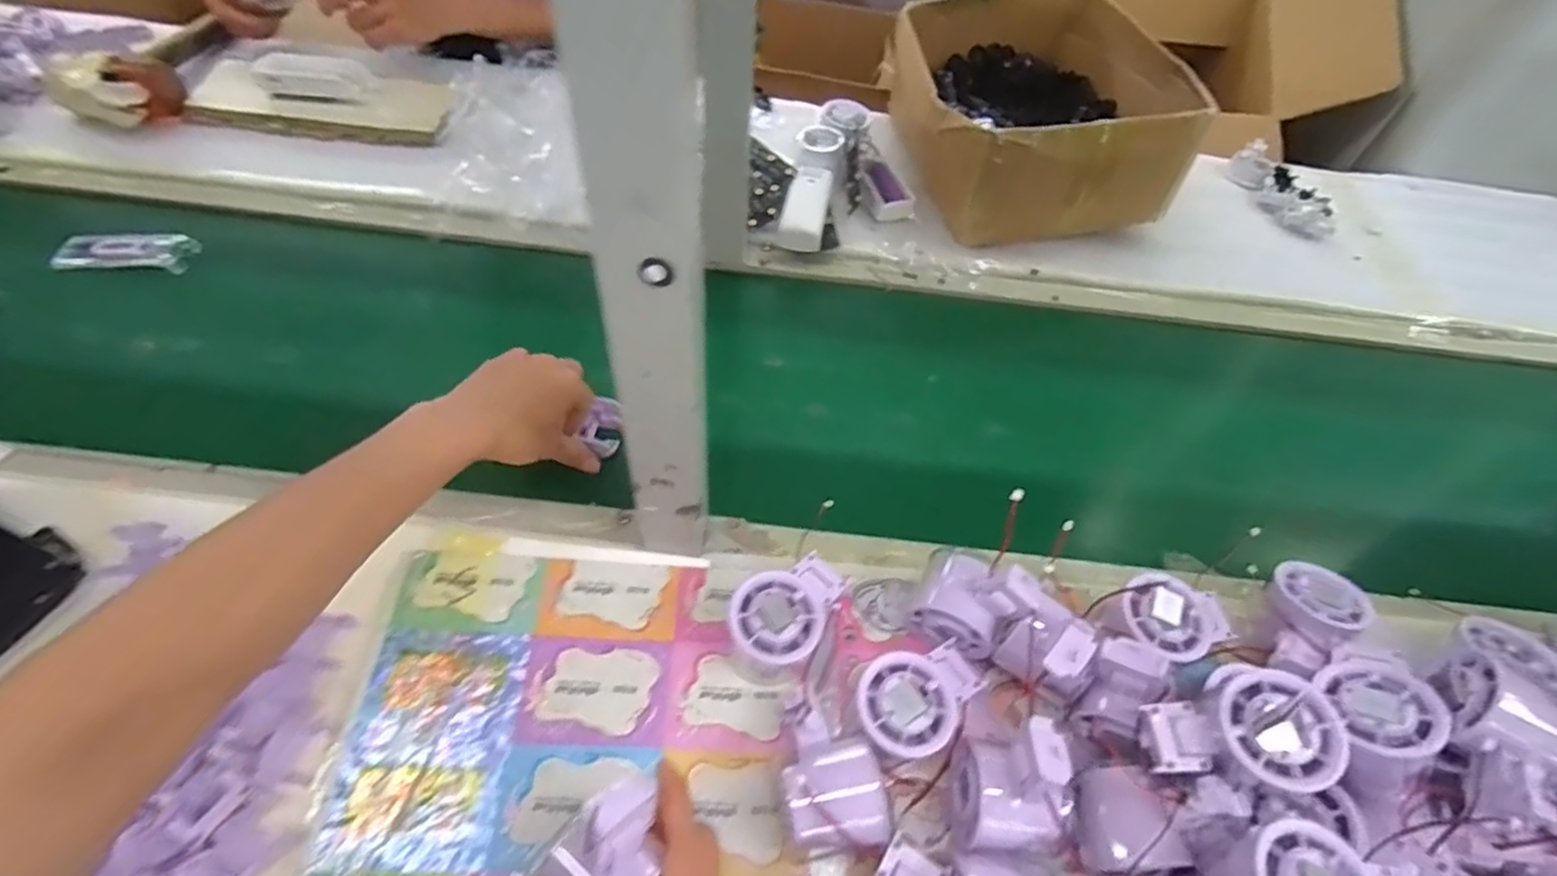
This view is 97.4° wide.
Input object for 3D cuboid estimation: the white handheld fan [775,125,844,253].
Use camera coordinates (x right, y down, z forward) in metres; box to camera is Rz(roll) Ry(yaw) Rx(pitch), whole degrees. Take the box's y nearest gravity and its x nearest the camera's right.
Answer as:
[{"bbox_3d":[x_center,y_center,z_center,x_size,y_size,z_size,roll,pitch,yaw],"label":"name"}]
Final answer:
[{"bbox_3d":[0.035,-0.272,0.753,0.051,0.057,0.163,12,53,2],"label":"white handheld fan"}]

